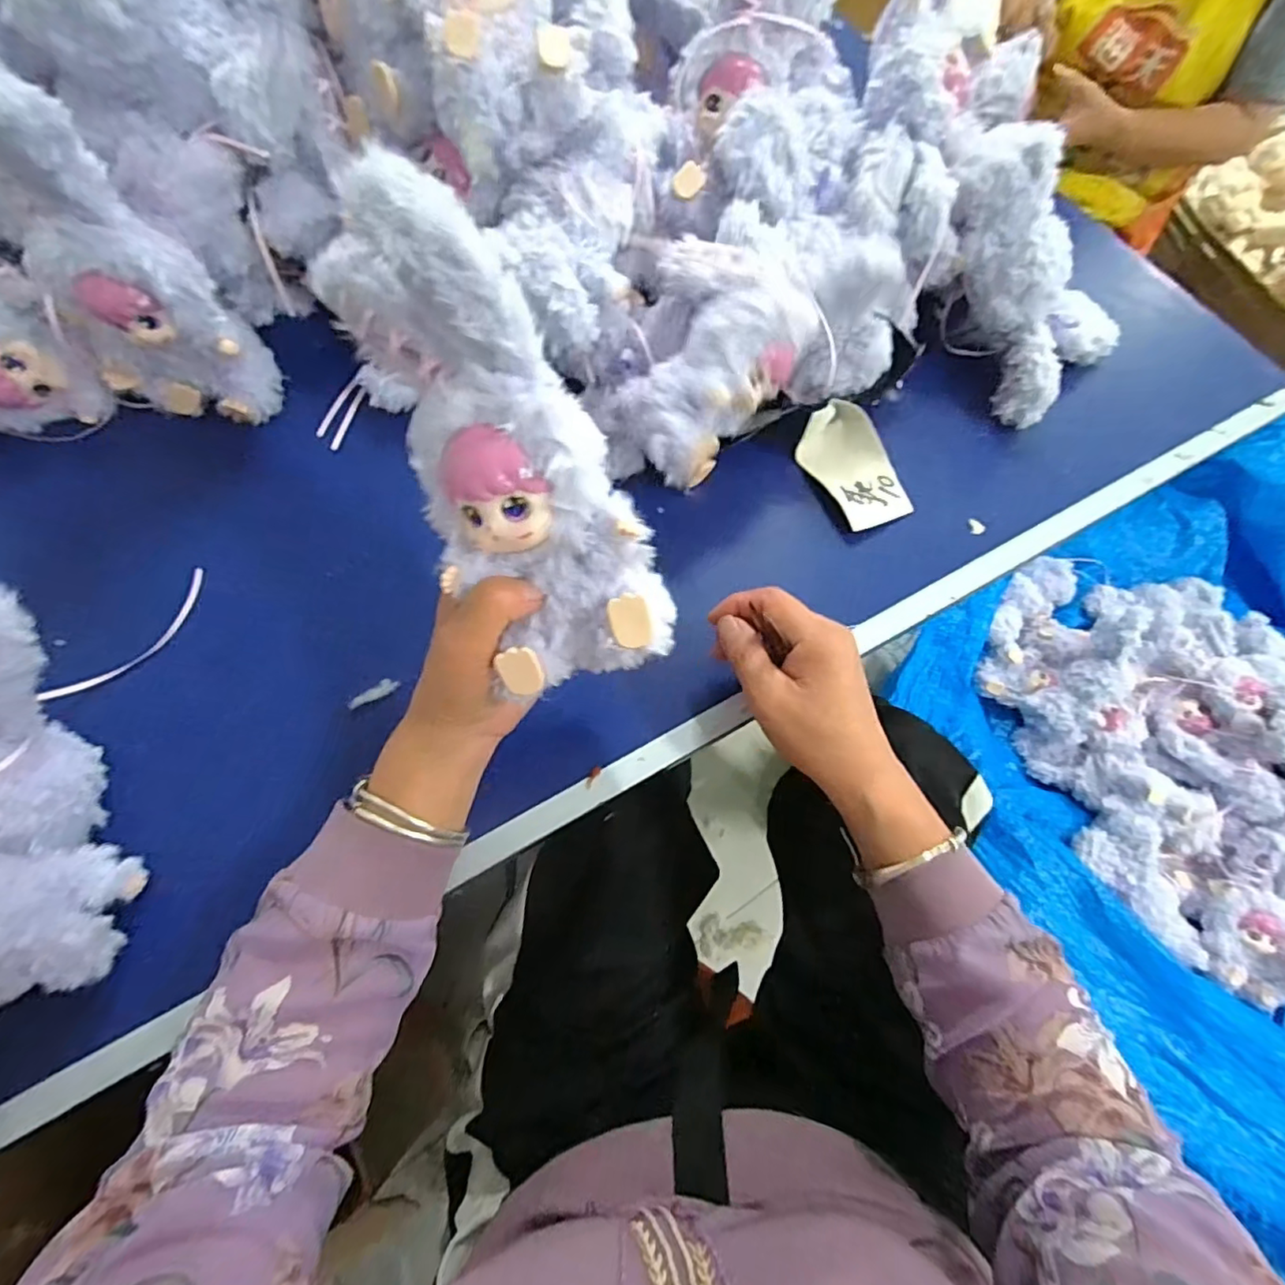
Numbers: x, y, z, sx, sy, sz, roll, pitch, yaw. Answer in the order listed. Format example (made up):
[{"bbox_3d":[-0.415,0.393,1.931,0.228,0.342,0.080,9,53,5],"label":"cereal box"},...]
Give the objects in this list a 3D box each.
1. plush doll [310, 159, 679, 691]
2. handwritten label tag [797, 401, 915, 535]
[{"bbox_3d":[-0.067,-0.080,0.278,0.083,0.106,0.211,-33,110,-14],"label":"plush doll"},{"bbox_3d":[0.168,-0.141,0.473,0.064,0.022,0.103,-26,72,-12],"label":"handwritten label tag"}]

